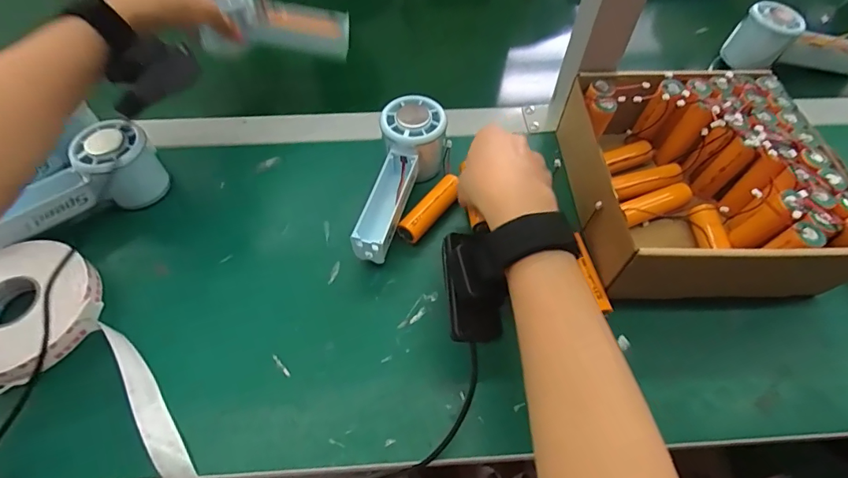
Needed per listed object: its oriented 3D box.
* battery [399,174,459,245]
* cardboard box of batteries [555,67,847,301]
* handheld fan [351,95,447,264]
[{"bbox_3d":[0.008,-0.027,0.398,0.023,0.023,0.074,31,64,19],"label":"battery"},{"bbox_3d":[0.227,-0.052,0.381,0.189,0.076,0.192,-1,58,-1],"label":"cardboard box of batteries"},{"bbox_3d":[-0.019,-0.051,0.390,0.057,0.058,0.148,9,58,5],"label":"handheld fan"}]

